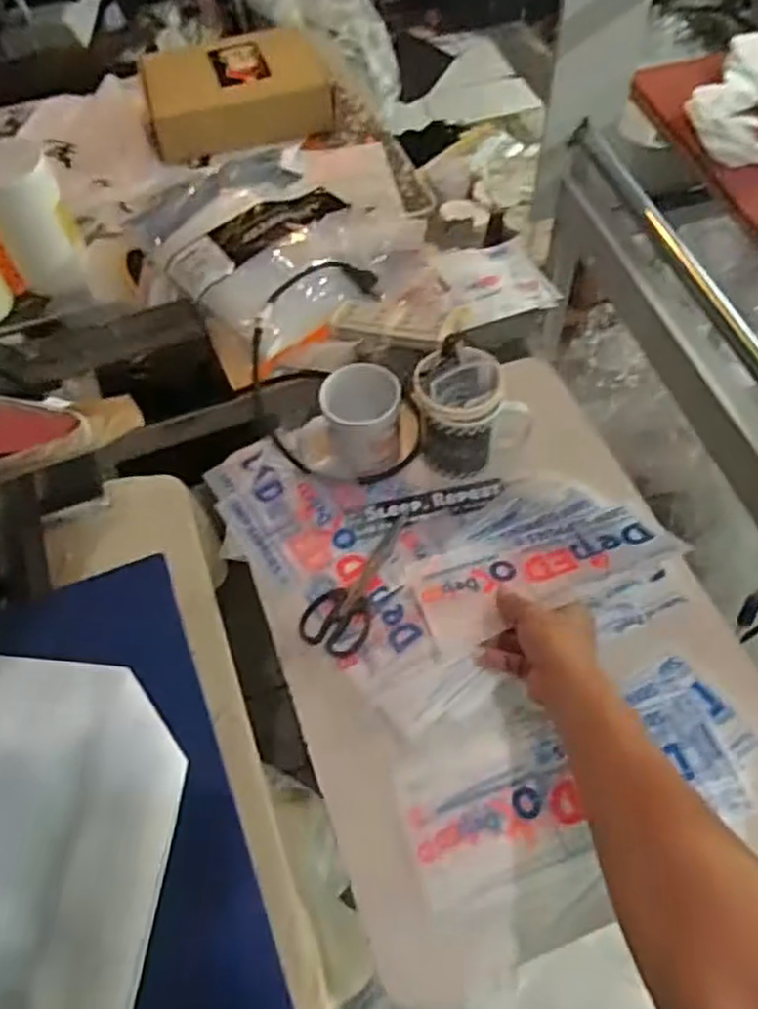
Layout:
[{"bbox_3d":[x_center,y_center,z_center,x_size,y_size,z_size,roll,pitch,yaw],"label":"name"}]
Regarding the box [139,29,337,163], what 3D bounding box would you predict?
[{"bbox_3d":[-0.217,-0.622,1.114,0.276,0.079,0.169,-15,57,-7],"label":"box"}]

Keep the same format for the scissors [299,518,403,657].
[{"bbox_3d":[-0.018,0.076,0.731,0.067,0.004,0.156,23,61,17],"label":"scissors"}]

